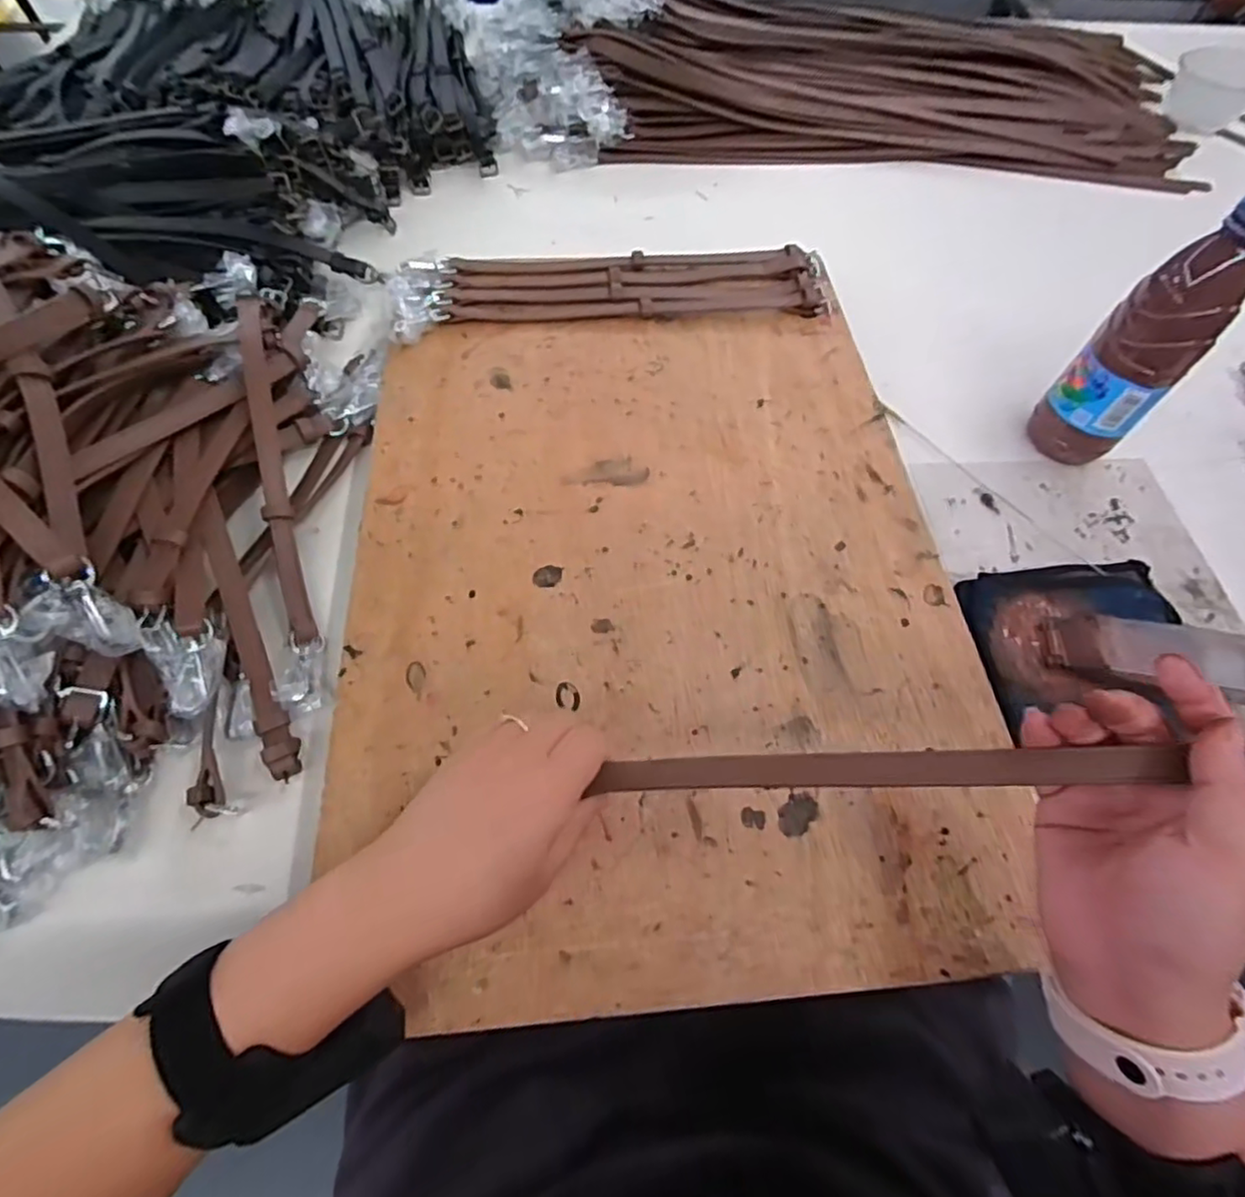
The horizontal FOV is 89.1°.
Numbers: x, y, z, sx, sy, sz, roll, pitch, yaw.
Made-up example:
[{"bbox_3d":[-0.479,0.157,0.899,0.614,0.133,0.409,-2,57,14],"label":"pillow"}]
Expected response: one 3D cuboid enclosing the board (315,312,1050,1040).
[{"bbox_3d":[0.021,-0.018,0.433,0.396,0.010,0.497,-3,62,-5],"label":"board"}]

